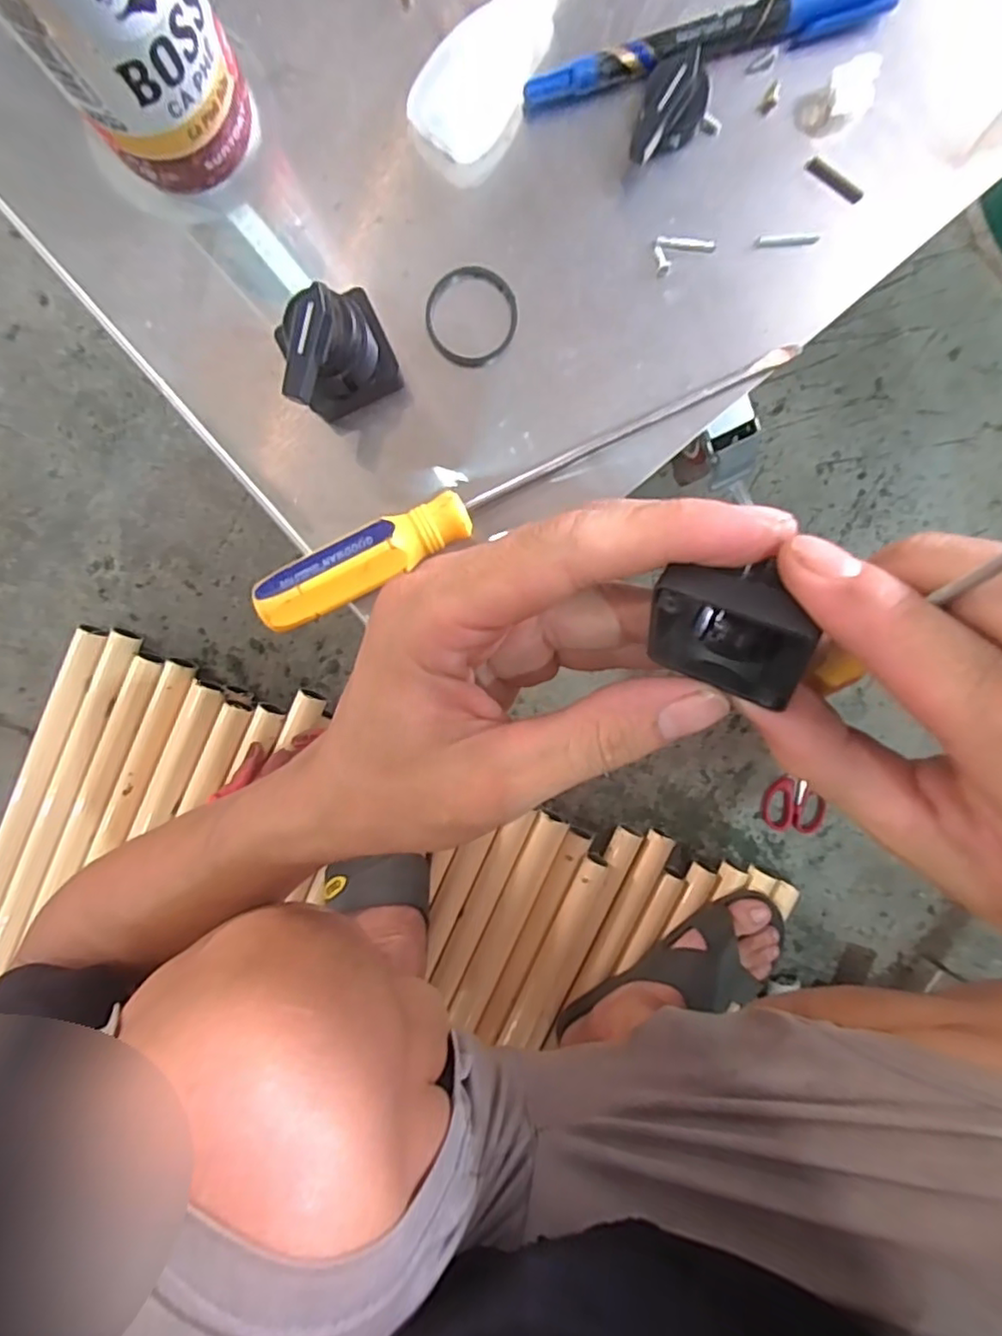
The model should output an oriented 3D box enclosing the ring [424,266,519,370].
[{"bbox_3d":[-0.011,-0.134,0.238,0.034,0.004,0.035,0,98,-2],"label":"ring"}]

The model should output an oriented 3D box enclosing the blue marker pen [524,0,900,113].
[{"bbox_3d":[0.076,-0.222,0.223,0.137,0.014,0.011,-15,98,0],"label":"blue marker pen"}]

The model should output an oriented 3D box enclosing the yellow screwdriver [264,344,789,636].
[{"bbox_3d":[0.009,-0.070,0.237,0.216,0.022,0.020,-26,98,2],"label":"yellow screwdriver"}]

